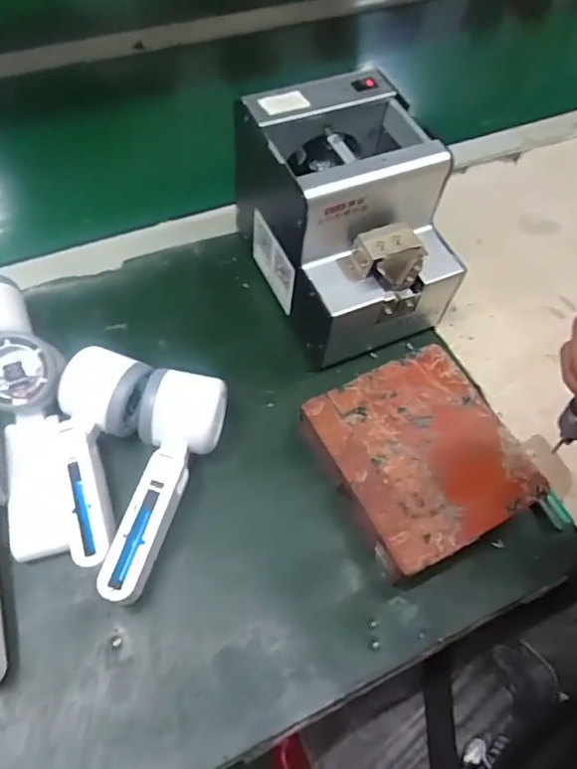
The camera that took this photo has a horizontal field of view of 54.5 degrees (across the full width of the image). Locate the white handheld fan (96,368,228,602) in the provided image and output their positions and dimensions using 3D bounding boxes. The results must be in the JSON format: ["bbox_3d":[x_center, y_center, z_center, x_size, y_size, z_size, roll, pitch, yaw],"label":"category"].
[{"bbox_3d":[-0.087,0.073,0.402,0.059,0.050,0.161,8,59,0],"label":"white handheld fan"}]

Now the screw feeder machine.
[{"bbox_3d":[0.053,-0.131,0.478,0.132,0.165,0.166,-20,63,-15],"label":"screw feeder machine"}]

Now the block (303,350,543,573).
[{"bbox_3d":[0.097,0.056,0.427,0.130,0.044,0.139,-23,64,-17],"label":"block"}]

